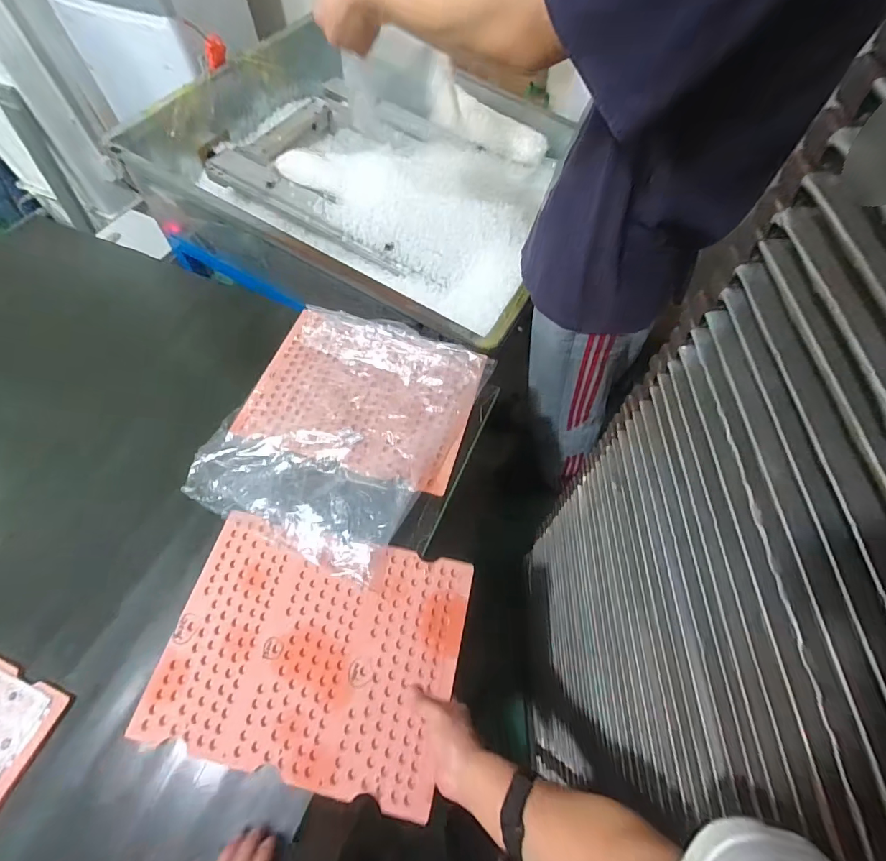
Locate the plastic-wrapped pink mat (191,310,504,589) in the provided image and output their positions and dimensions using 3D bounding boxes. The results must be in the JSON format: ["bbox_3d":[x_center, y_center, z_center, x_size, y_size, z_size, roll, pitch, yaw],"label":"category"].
[{"bbox_3d":[-0.162,-0.015,0.716,0.373,0.033,0.434,19,63,9],"label":"plastic-wrapped pink mat"}]

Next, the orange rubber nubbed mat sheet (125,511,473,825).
[{"bbox_3d":[-0.168,0.284,0.562,0.367,0.012,0.279,10,62,6],"label":"orange rubber nubbed mat sheet"}]

